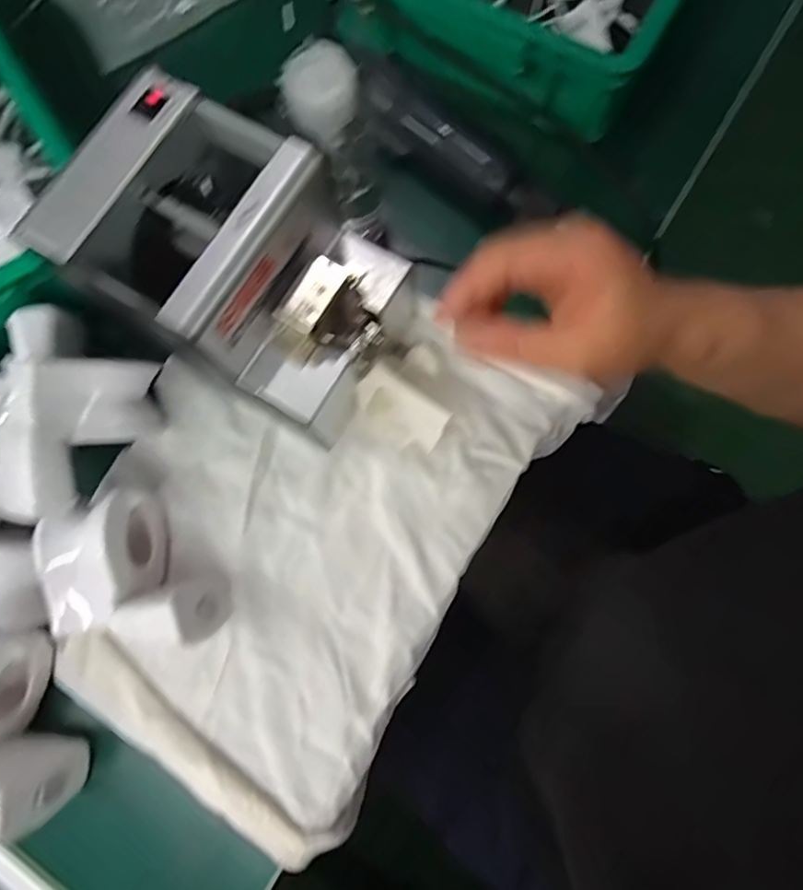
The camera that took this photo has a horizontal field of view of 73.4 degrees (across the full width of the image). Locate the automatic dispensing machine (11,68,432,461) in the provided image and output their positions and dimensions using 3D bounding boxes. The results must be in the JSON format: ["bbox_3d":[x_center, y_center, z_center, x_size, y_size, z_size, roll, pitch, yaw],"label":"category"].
[{"bbox_3d":[-0.099,-0.105,0.351,0.182,0.143,0.123,29,79,8],"label":"automatic dispensing machine"}]

